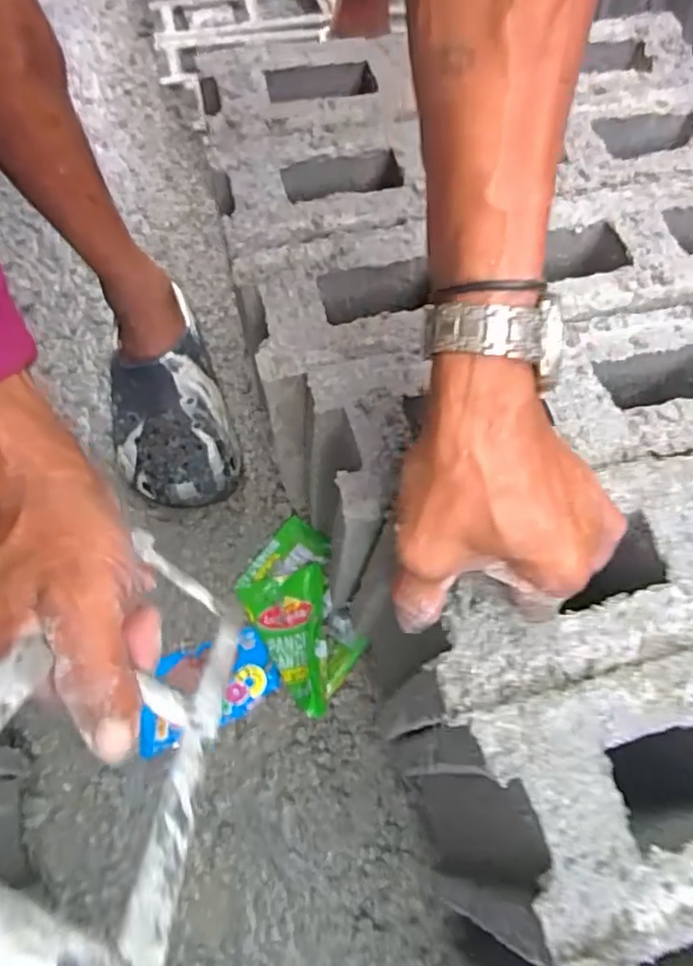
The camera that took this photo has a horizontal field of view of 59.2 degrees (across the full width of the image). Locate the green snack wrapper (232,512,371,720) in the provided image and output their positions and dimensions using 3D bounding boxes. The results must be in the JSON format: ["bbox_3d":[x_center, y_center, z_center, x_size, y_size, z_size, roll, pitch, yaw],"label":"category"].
[{"bbox_3d":[-0.036,0.109,0.525,0.090,0.027,0.153,-29,67,-12],"label":"green snack wrapper"}]

